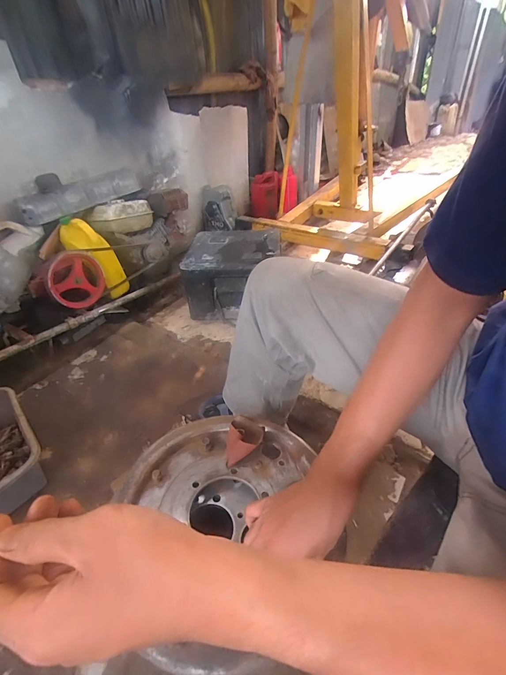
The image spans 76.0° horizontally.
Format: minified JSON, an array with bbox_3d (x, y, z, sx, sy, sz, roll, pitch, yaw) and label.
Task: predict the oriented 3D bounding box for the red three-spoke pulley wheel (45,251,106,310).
[{"bbox_3d":[-0.571,-0.189,1.064,0.023,0.179,0.184,19,43,27],"label":"red three-spoke pulley wheel"}]

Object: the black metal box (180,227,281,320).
[{"bbox_3d":[-0.070,-0.270,1.334,0.352,0.212,0.382,0,38,5],"label":"black metal box"}]

